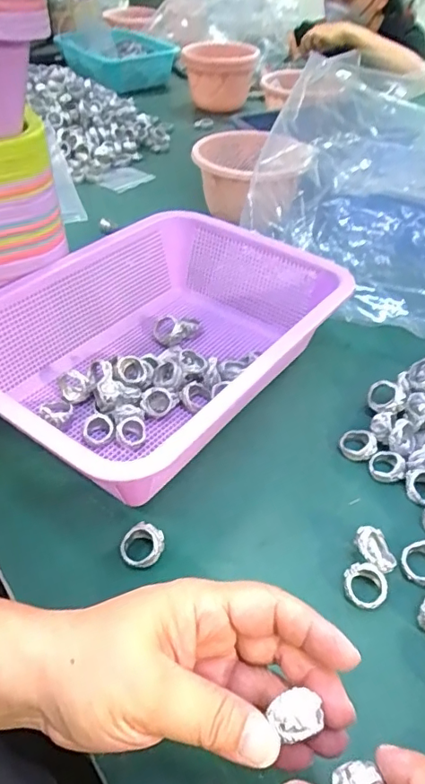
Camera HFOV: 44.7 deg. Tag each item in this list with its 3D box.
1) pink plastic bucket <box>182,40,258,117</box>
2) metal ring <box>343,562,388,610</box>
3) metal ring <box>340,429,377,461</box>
[{"bbox_3d":[0.014,-0.616,1.019,0.136,0.112,0.148,-2,45,-1],"label":"pink plastic bucket"},{"bbox_3d":[0.095,0.121,0.322,0.026,0.016,0.024,0,45,0],"label":"metal ring"},{"bbox_3d":[0.115,0.041,0.407,0.027,0.014,0.025,0,45,0],"label":"metal ring"}]

